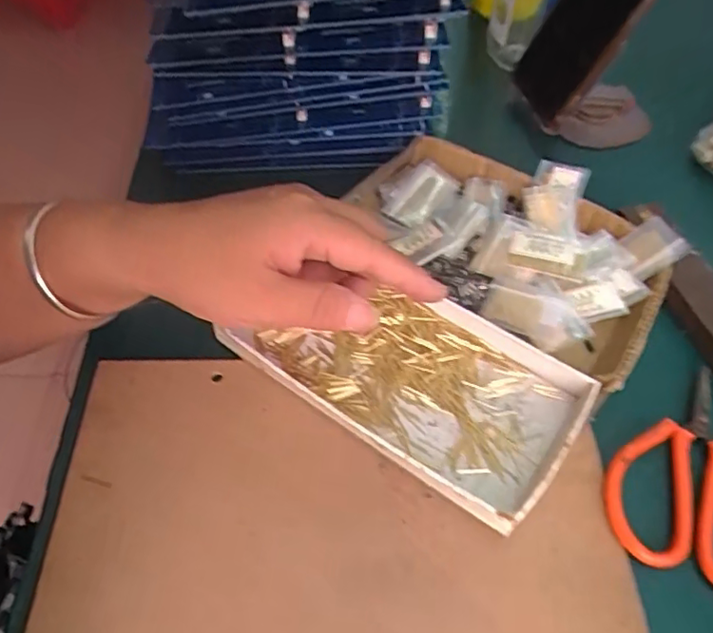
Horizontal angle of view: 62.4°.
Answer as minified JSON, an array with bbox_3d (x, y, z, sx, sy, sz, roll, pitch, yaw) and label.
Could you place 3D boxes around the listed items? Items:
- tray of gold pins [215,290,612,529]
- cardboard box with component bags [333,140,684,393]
[{"bbox_3d":[0.027,0.027,0.313,0.170,0.023,0.096,30,58,19],"label":"tray of gold pins"},{"bbox_3d":[0.093,-0.054,0.365,0.203,0.029,0.110,39,62,24],"label":"cardboard box with component bags"}]

